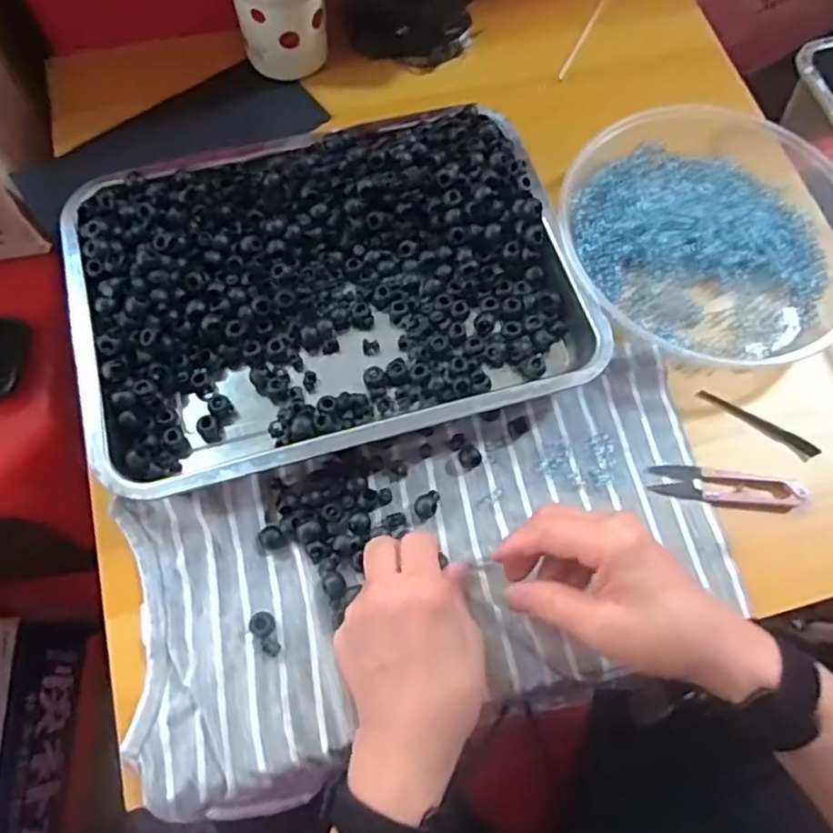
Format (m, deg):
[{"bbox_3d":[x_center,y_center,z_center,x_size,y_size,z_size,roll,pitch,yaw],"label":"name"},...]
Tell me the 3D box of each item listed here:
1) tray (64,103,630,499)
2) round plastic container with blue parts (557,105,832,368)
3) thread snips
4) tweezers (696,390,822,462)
[{"bbox_3d":[-0.062,-0.093,0.484,0.339,0.045,0.244,-15,71,-8],"label":"tray"},{"bbox_3d":[0.222,-0.147,0.516,0.228,0.039,0.231,1,70,-2],"label":"round plastic container with blue parts"},{"bbox_3d":[0.213,0.048,0.460,0.101,0.008,0.026,9,70,1],"label":"thread snips"},{"bbox_3d":[0.245,0.004,0.482,0.089,0.011,0.008,32,72,9],"label":"tweezers"}]

